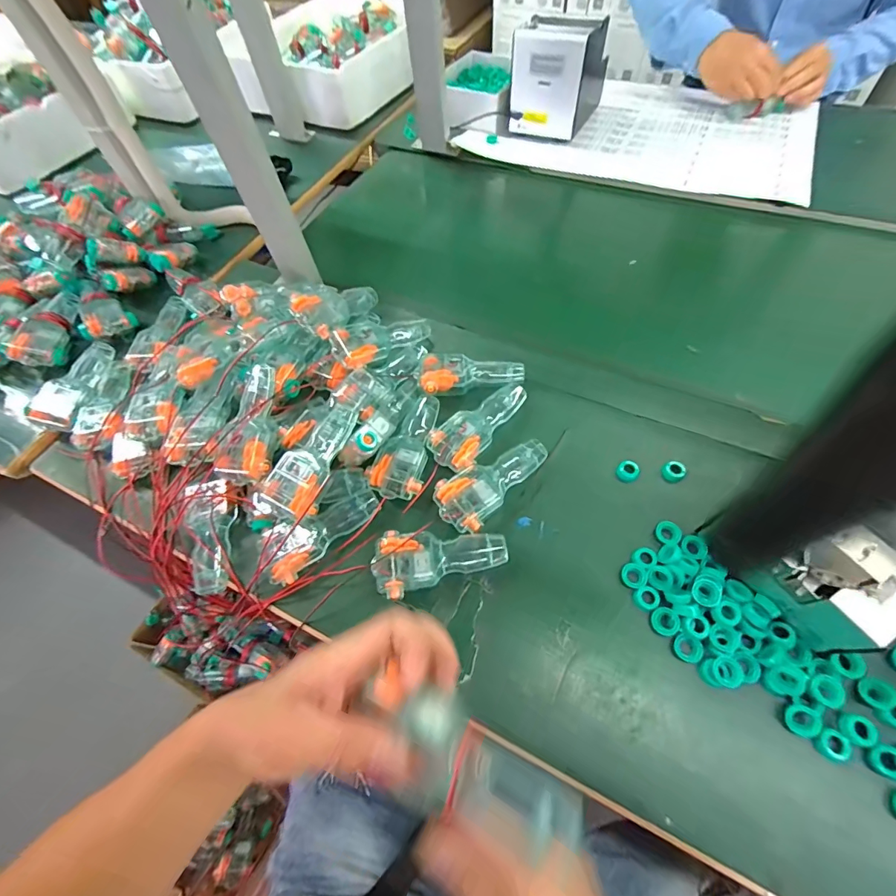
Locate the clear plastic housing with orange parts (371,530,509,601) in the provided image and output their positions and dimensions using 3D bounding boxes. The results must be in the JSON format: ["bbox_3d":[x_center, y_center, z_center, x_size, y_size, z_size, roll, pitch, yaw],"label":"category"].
[{"bbox_3d":[-0.010,0.100,0.409,0.123,0.025,0.058,-18,60,-5],"label":"clear plastic housing with orange parts"}]

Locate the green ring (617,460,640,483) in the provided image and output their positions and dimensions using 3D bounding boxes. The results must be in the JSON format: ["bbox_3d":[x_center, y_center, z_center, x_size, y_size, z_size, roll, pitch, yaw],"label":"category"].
[{"bbox_3d":[0.188,0.025,0.445,0.021,0.011,0.023,-2,60,4],"label":"green ring"}]

